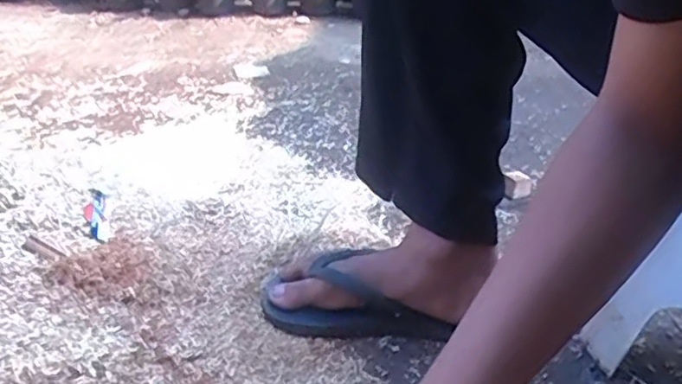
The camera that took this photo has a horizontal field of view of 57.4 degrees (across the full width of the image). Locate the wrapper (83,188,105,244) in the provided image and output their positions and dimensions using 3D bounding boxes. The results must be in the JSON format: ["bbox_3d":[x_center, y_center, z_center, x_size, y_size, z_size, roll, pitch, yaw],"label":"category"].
[{"bbox_3d":[-0.245,0.020,0.617,0.007,0.021,0.079,-39,44,20],"label":"wrapper"}]

